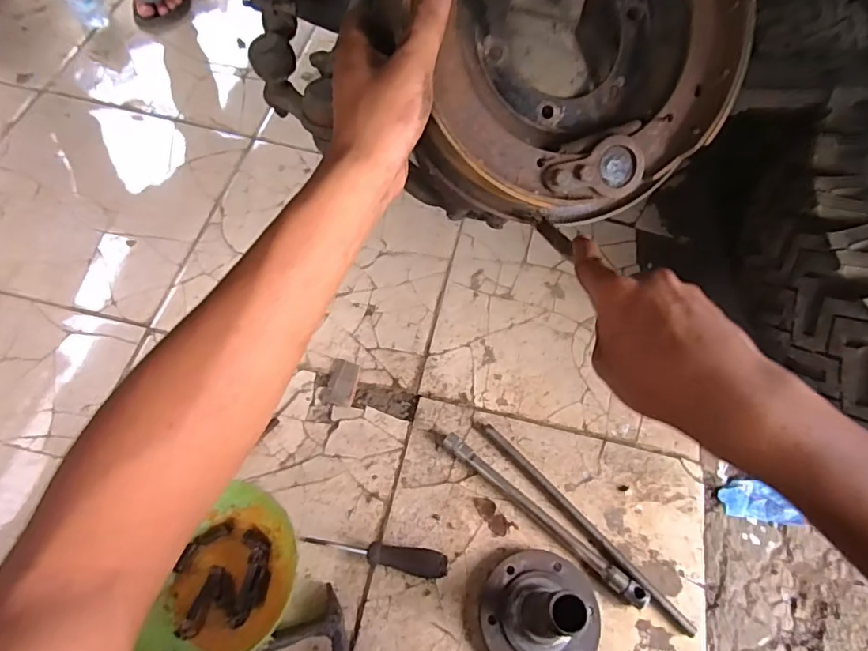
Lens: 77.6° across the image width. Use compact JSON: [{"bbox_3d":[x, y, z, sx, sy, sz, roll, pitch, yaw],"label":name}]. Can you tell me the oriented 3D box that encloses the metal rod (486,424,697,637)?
[{"bbox_3d":[0.187,0.249,0.682,0.017,0.018,0.331,-38,71,-21],"label":"metal rod"}]

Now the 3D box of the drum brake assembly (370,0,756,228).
[{"bbox_3d":[0.092,-0.202,0.383,0.260,0.060,0.241,-9,106,-13],"label":"drum brake assembly"}]

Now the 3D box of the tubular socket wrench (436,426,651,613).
[{"bbox_3d":[0.126,0.234,0.684,0.320,0.024,0.022,38,66,15],"label":"tubular socket wrench"}]

